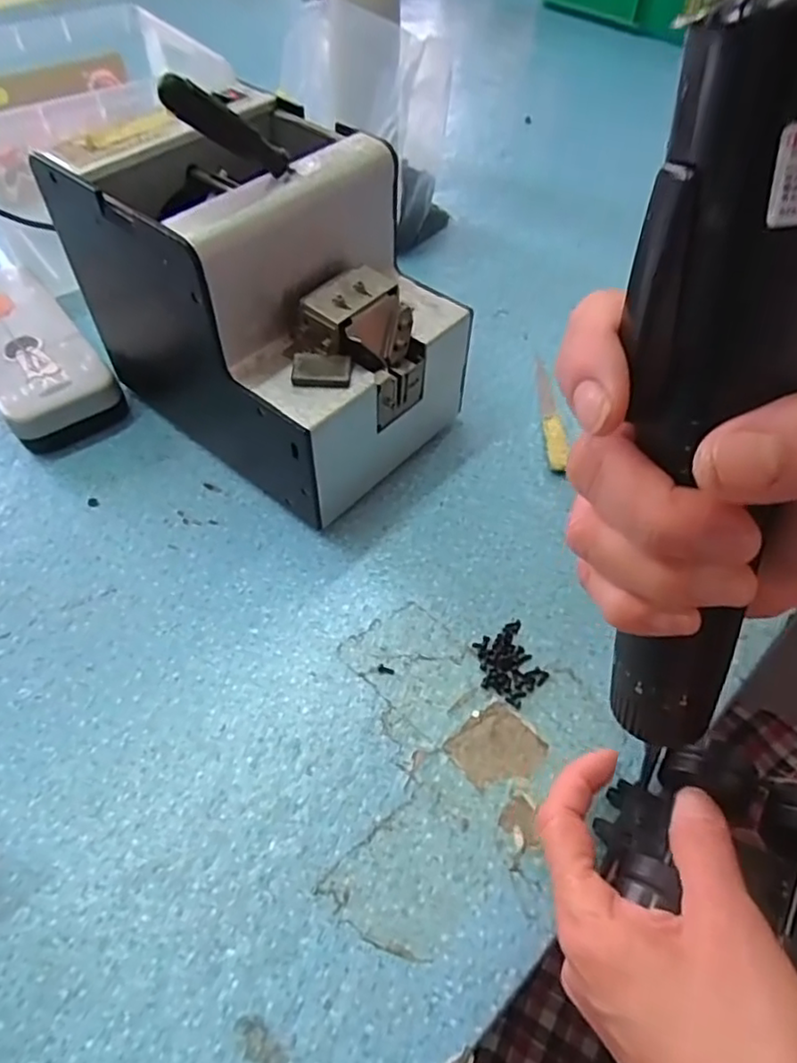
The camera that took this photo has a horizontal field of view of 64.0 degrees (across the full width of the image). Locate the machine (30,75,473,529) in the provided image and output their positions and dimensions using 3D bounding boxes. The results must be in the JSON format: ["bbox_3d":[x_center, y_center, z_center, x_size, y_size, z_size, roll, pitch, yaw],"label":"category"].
[{"bbox_3d":[-0.063,-0.125,0.336,0.167,0.173,0.131,36,60,22],"label":"machine"}]

